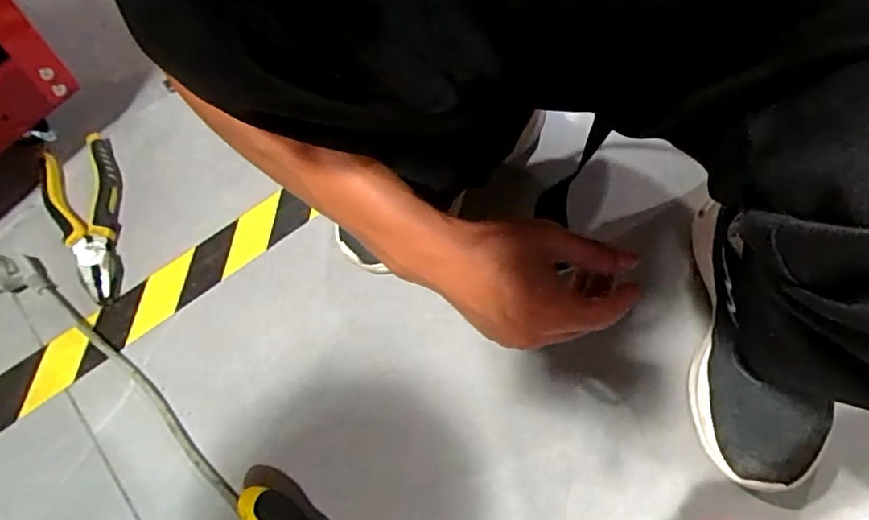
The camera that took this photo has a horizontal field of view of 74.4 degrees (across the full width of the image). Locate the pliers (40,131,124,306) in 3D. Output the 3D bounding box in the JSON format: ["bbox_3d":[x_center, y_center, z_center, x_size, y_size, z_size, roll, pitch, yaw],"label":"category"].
[{"bbox_3d":[-0.334,-0.040,0.555,0.068,0.029,0.178,-23,65,-10],"label":"pliers"}]

